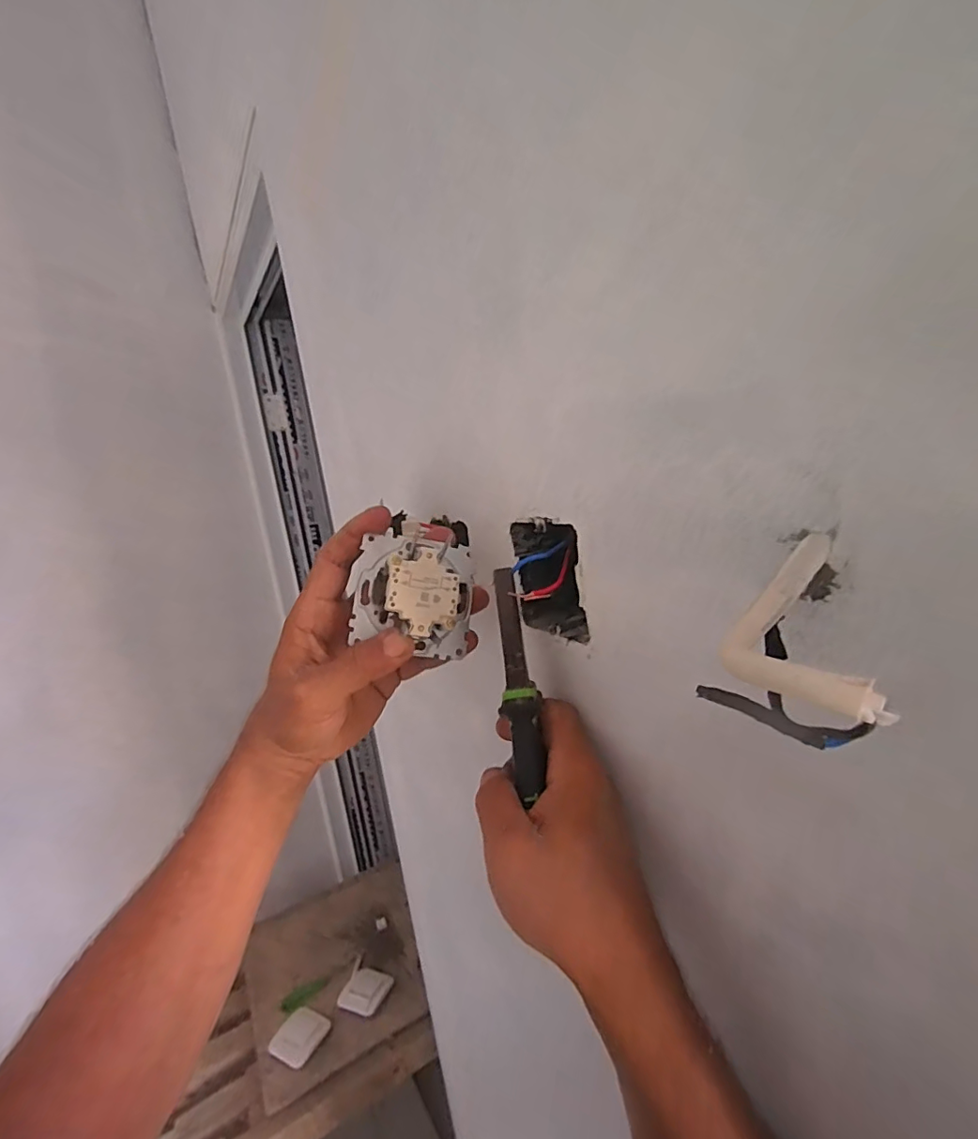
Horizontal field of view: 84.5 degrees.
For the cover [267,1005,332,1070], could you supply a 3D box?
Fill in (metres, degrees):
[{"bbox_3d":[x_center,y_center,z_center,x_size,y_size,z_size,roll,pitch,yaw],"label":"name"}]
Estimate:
[{"bbox_3d":[-0.323,0.794,0.917,0.079,0.012,0.080,0,14,32],"label":"cover"}]

